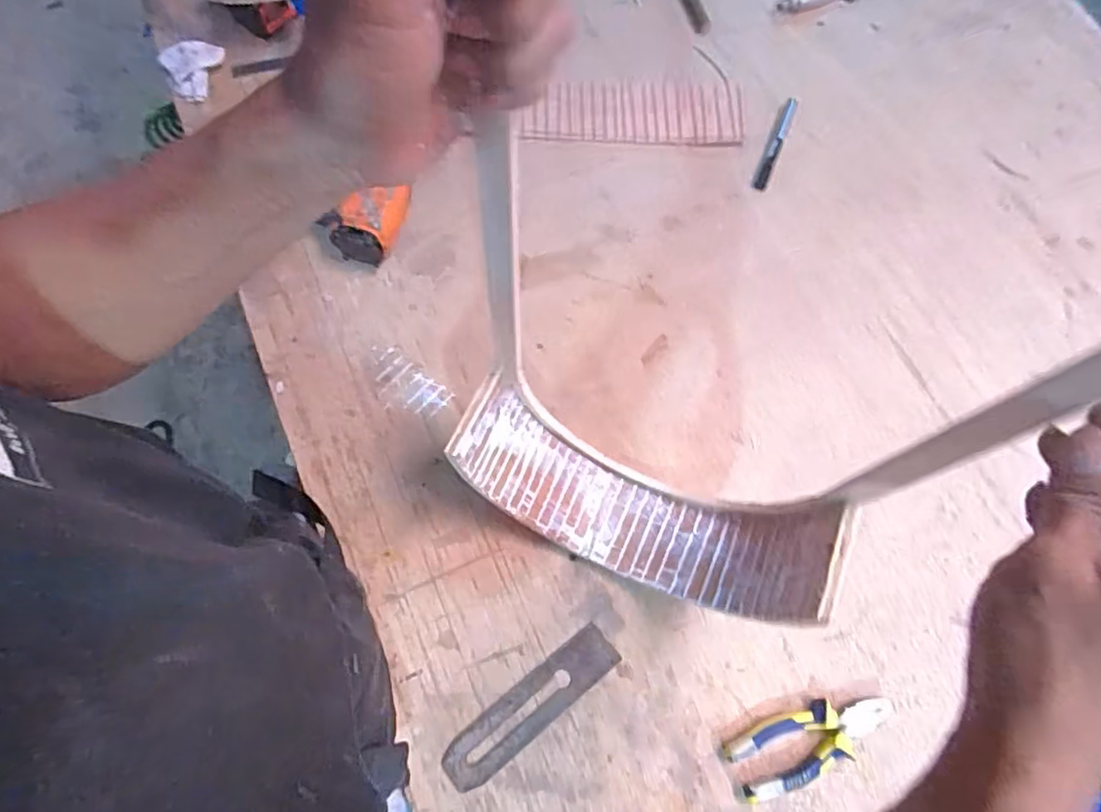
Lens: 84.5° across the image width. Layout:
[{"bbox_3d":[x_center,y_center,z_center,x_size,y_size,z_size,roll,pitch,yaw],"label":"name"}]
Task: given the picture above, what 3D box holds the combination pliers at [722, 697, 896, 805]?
[{"bbox_3d":[0.240,0.305,0.552,0.158,0.024,0.056,-16,73,-6],"label":"combination pliers"}]

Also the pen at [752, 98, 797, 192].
[{"bbox_3d":[0.287,-0.334,0.770,0.016,0.010,0.146,23,73,6],"label":"pen"}]

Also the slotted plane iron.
[{"bbox_3d":[-0.018,0.279,0.562,0.180,0.005,0.045,-37,71,-15],"label":"slotted plane iron"}]

